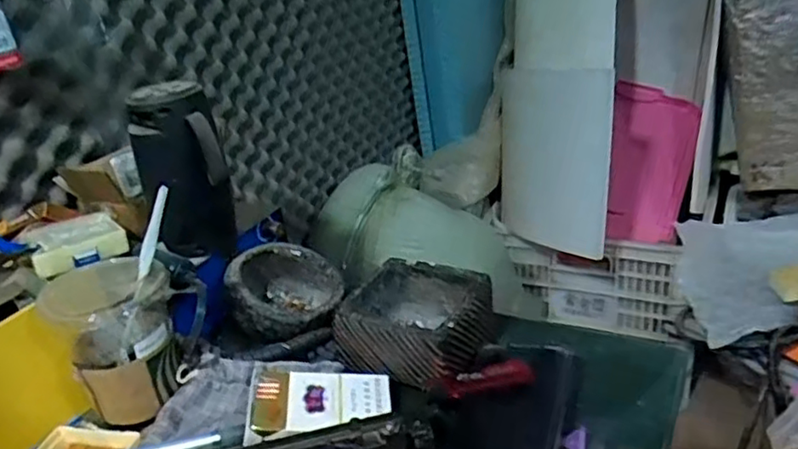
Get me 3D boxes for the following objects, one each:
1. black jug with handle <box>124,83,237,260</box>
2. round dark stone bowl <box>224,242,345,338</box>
[{"bbox_3d":[-0.189,-0.040,0.587,0.074,0.157,0.066,-16,26,-18],"label":"black jug with handle"},{"bbox_3d":[-0.108,0.059,0.618,0.104,0.048,0.104,-6,25,3],"label":"round dark stone bowl"}]

